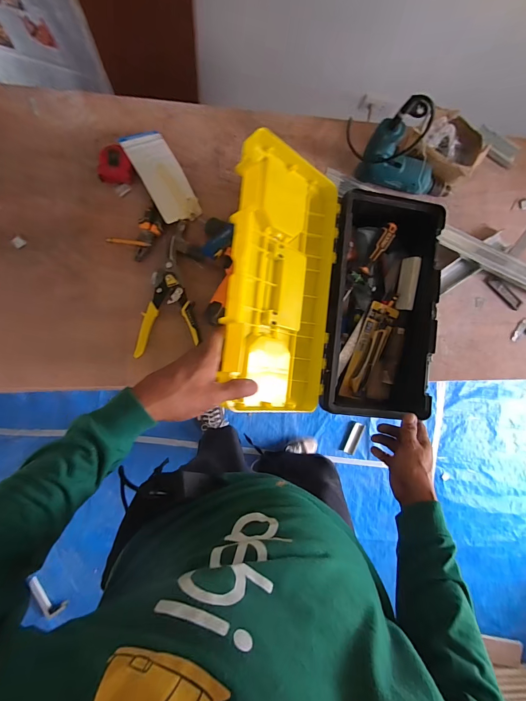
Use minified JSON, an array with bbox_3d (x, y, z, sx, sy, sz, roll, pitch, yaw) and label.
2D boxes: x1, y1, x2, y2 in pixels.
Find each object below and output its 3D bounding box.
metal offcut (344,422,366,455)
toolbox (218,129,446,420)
[{"bbox_3d":[0.408,0.393,1.460,0.043,0.026,0.141,25,84,-6],"label":"metal offcut"},{"bbox_3d":[0.129,-0.091,0.586,0.383,0.193,0.395,8,86,-8],"label":"toolbox"}]

